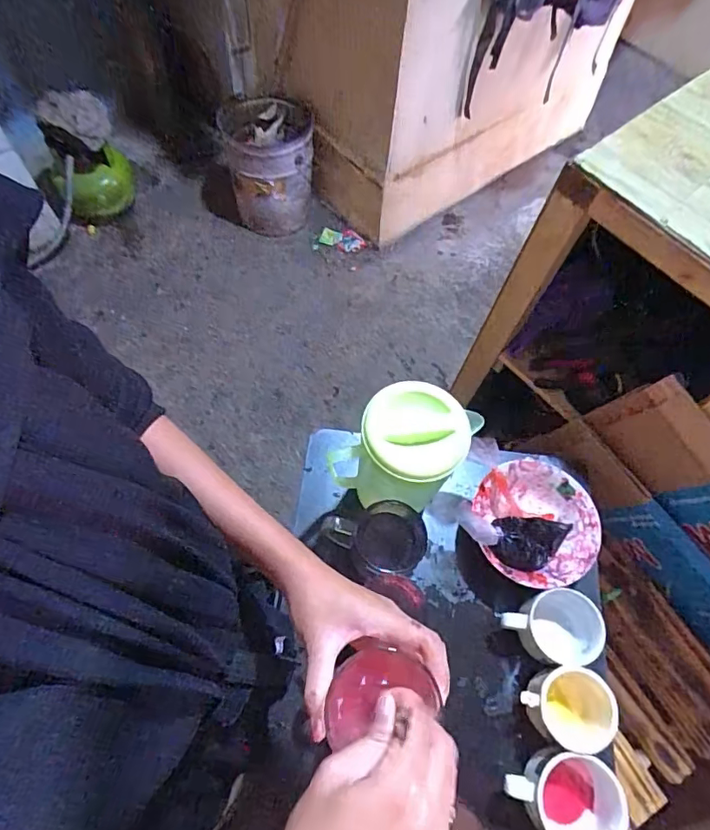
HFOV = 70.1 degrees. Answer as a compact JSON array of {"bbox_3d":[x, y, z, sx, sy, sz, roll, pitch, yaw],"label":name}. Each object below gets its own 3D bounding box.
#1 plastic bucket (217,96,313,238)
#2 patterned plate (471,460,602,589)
[{"bbox_3d":[-0.258,-0.731,1.562,0.256,0.392,0.270,1,64,-2],"label":"plastic bucket"},{"bbox_3d":[0.223,0.138,0.633,0.144,0.051,0.148,1,64,-2],"label":"patterned plate"}]

